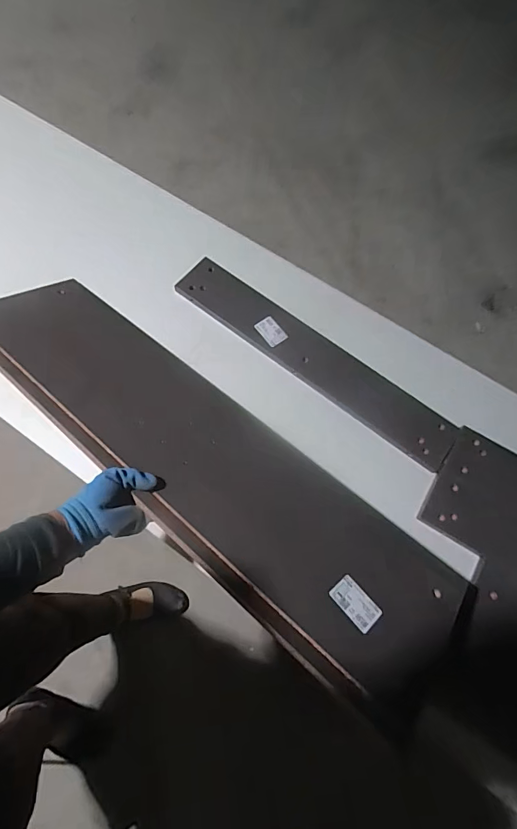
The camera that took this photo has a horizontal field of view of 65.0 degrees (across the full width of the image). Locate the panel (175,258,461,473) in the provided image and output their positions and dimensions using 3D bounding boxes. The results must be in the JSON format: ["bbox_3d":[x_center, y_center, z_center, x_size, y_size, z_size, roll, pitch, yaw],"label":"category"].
[{"bbox_3d":[0.100,-0.117,0.795,0.609,0.016,0.096,35,71,16],"label":"panel"}]

